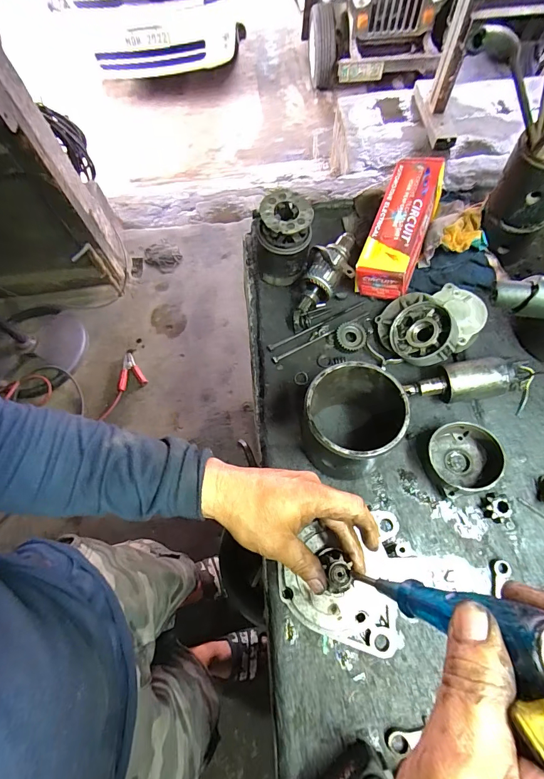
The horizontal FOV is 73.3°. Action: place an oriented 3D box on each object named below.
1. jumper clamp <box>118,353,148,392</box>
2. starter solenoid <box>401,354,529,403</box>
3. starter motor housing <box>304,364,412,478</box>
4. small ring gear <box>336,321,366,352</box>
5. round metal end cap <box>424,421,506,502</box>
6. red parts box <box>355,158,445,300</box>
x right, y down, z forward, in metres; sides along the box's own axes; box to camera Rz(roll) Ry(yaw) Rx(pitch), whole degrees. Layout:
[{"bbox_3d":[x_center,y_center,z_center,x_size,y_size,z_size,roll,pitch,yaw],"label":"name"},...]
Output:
[{"bbox_3d":[-0.557,-0.073,1.437,0.113,0.035,0.158,-19,68,-5],"label":"jumper clamp"},{"bbox_3d":[0.243,-0.009,0.470,0.150,0.051,0.048,-6,68,0],"label":"starter solenoid"},{"bbox_3d":[0.092,0.039,0.433,0.104,0.113,0.107,-1,68,3],"label":"starter motor housing"},{"bbox_3d":[0.115,-0.077,0.529,0.041,0.013,0.043,-1,68,3],"label":"small ring gear"},{"bbox_3d":[0.233,0.081,0.435,0.077,0.046,0.079,-1,68,3],"label":"round metal end cap"},{"bbox_3d":[0.191,-0.239,0.541,0.080,0.075,0.207,21,71,11],"label":"red parts box"}]

